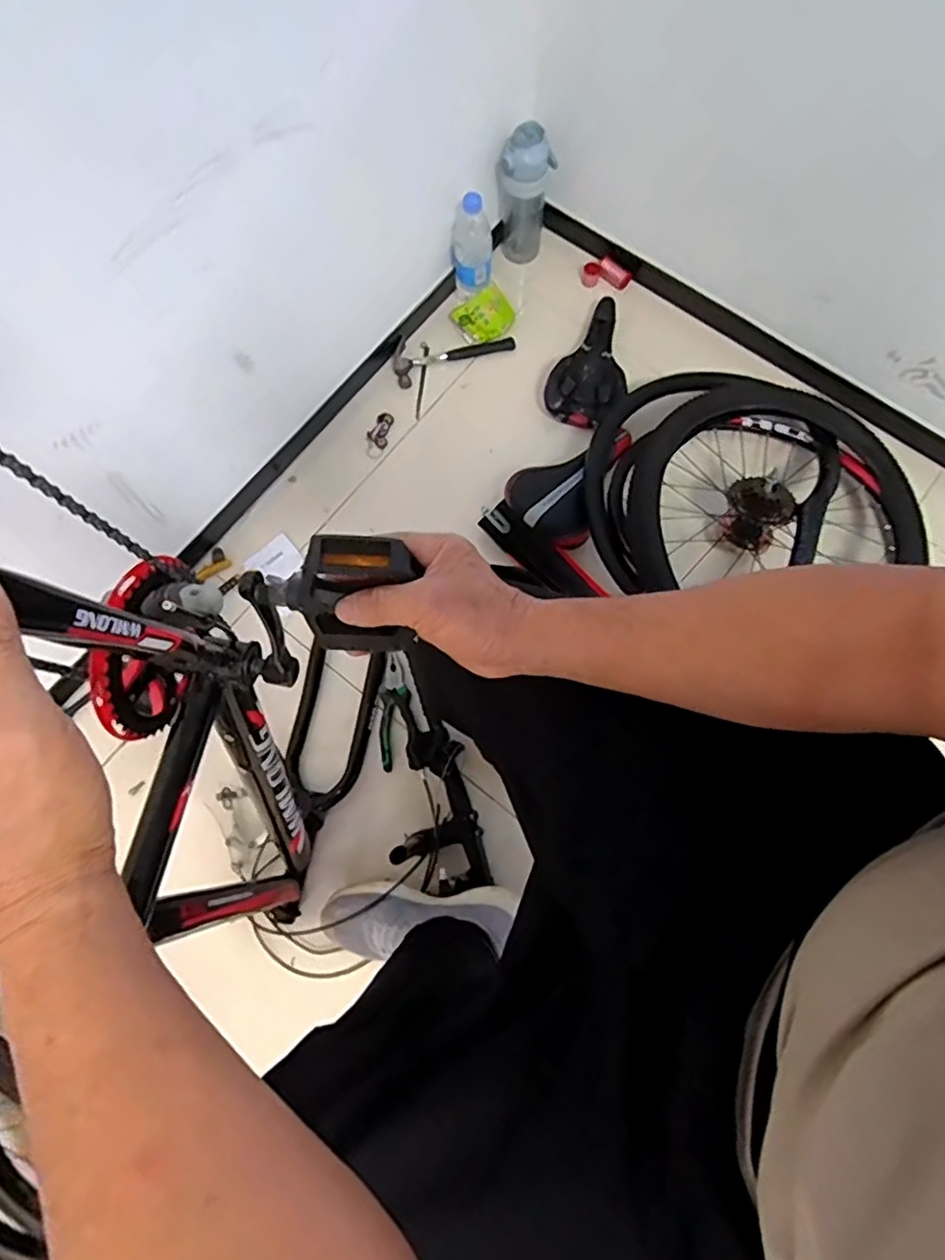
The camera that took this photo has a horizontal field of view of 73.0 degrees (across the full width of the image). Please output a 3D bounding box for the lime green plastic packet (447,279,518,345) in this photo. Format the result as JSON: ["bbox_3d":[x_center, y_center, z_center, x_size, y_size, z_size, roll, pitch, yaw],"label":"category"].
[{"bbox_3d":[0.021,-0.597,1.224,0.107,0.019,0.086,-28,116,24],"label":"lime green plastic packet"}]

